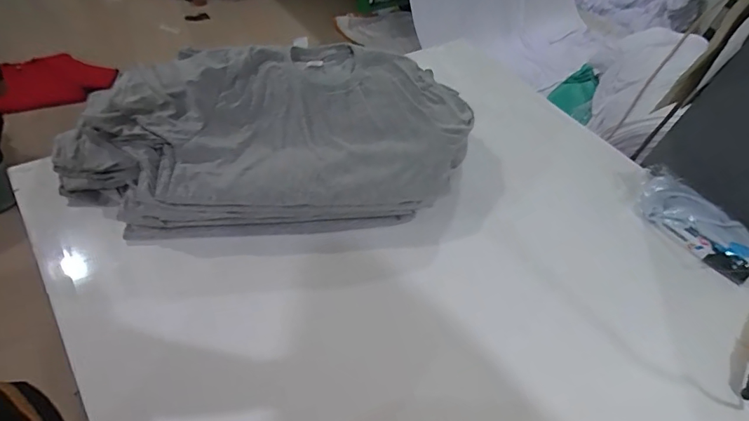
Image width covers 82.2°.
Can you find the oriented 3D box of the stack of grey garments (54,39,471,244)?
[{"bbox_3d":[-0.178,-0.141,0.817,0.783,0.209,0.302,-5,51,-10],"label":"stack of grey garments"}]

